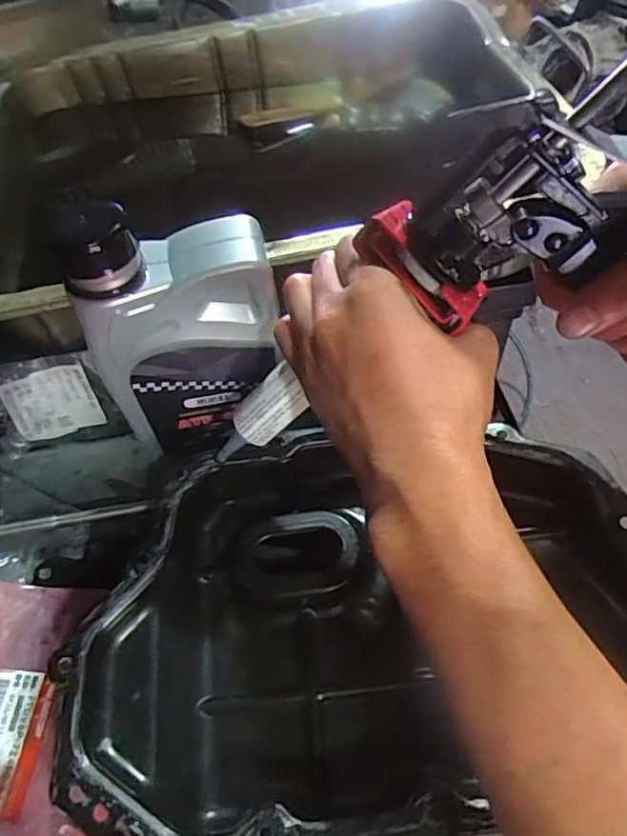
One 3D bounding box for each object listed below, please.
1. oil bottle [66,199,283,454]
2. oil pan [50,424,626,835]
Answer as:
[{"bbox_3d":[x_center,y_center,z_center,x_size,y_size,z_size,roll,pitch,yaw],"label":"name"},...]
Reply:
[{"bbox_3d":[-0.076,-0.039,0.383,0.115,0.192,0.054,-20,57,-11],"label":"oil bottle"},{"bbox_3d":[0.038,0.117,0.365,0.370,0.067,0.237,-5,55,-1],"label":"oil pan"}]

